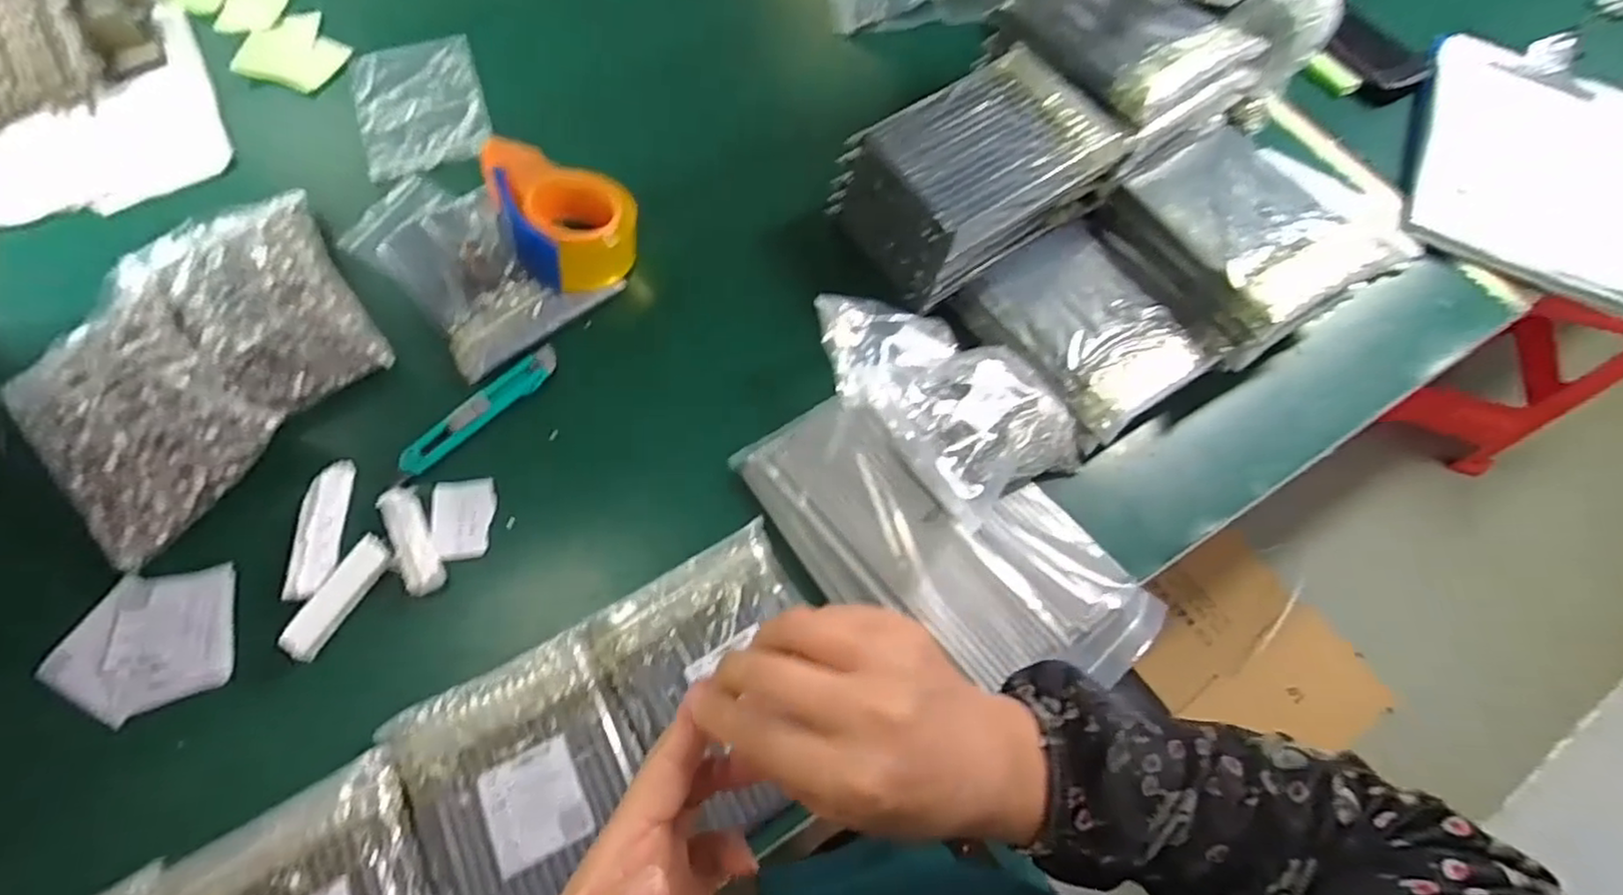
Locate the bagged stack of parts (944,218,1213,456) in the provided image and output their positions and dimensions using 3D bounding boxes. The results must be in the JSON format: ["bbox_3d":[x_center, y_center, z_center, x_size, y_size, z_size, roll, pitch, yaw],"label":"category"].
[{"bbox_3d":[0.233,-0.101,0.588,0.136,0.045,0.179,-31,70,-15],"label":"bagged stack of parts"}]

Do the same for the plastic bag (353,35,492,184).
[{"bbox_3d":[-0.402,-0.356,0.703,0.121,0.014,0.173,-20,67,-11],"label":"plastic bag"}]

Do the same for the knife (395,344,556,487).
[{"bbox_3d":[-0.277,-0.030,0.570,0.029,0.008,0.155,41,70,16],"label":"knife"}]

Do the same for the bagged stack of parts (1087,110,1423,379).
[{"bbox_3d":[0.363,-0.190,0.586,0.167,0.091,0.203,-25,68,-13],"label":"bagged stack of parts"}]

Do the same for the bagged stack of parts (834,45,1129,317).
[{"bbox_3d":[0.143,-0.240,0.608,0.194,0.103,0.155,-28,69,-14],"label":"bagged stack of parts"}]

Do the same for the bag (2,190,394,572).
[{"bbox_3d":[-0.504,-0.080,0.562,0.250,0.046,0.265,-37,72,-17],"label":"bag"}]

